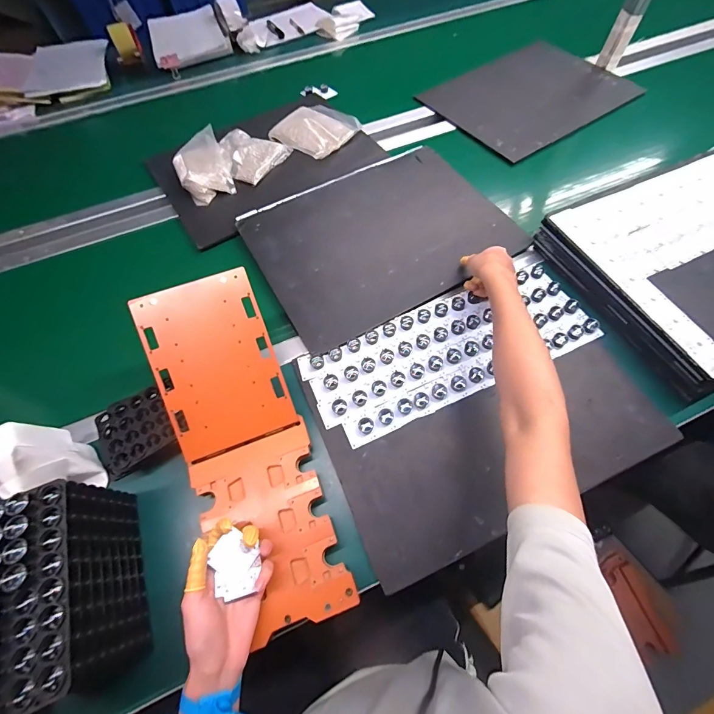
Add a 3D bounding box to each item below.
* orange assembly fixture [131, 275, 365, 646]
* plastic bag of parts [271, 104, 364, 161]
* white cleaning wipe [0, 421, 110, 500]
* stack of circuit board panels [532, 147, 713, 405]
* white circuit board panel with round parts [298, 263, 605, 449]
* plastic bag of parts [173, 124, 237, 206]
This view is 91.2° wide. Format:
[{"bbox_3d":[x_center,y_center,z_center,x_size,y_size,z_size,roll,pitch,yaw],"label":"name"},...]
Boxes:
[{"bbox_3d":[-0.154,0.113,0.471,0.173,0.068,0.459,-24,82,-9],"label":"orange assembly fixture"},{"bbox_3d":[-0.101,-0.559,0.856,0.167,0.030,0.158,33,69,17],"label":"plastic bag of parts"},{"bbox_3d":[-0.421,0.140,0.472,0.088,0.117,0.089,-2,63,1],"label":"white cleaning wipe"},{"bbox_3d":[0.630,-0.175,0.615,0.465,0.075,0.391,-24,65,-10],"label":"stack of circuit board panels"},{"bbox_3d":[0.153,-0.021,0.582,0.471,0.021,0.176,-22,65,-8],"label":"white circuit board panel with round parts"},{"bbox_3d":[-0.348,-0.429,0.790,0.118,0.054,0.170,-24,65,-10],"label":"plastic bag of parts"}]

